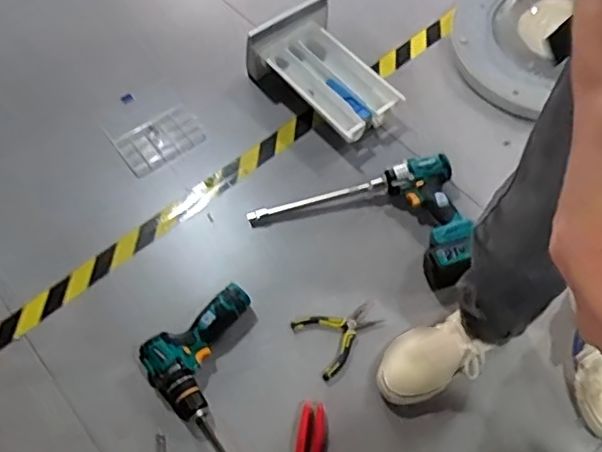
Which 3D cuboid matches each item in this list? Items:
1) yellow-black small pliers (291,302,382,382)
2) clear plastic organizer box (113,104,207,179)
[{"bbox_3d":[0.069,0.179,1.013,0.138,0.014,0.112,-30,62,-13],"label":"yellow-black small pliers"},{"bbox_3d":[-0.288,-0.178,1.231,0.172,0.019,0.101,-38,80,-24],"label":"clear plastic organizer box"}]

